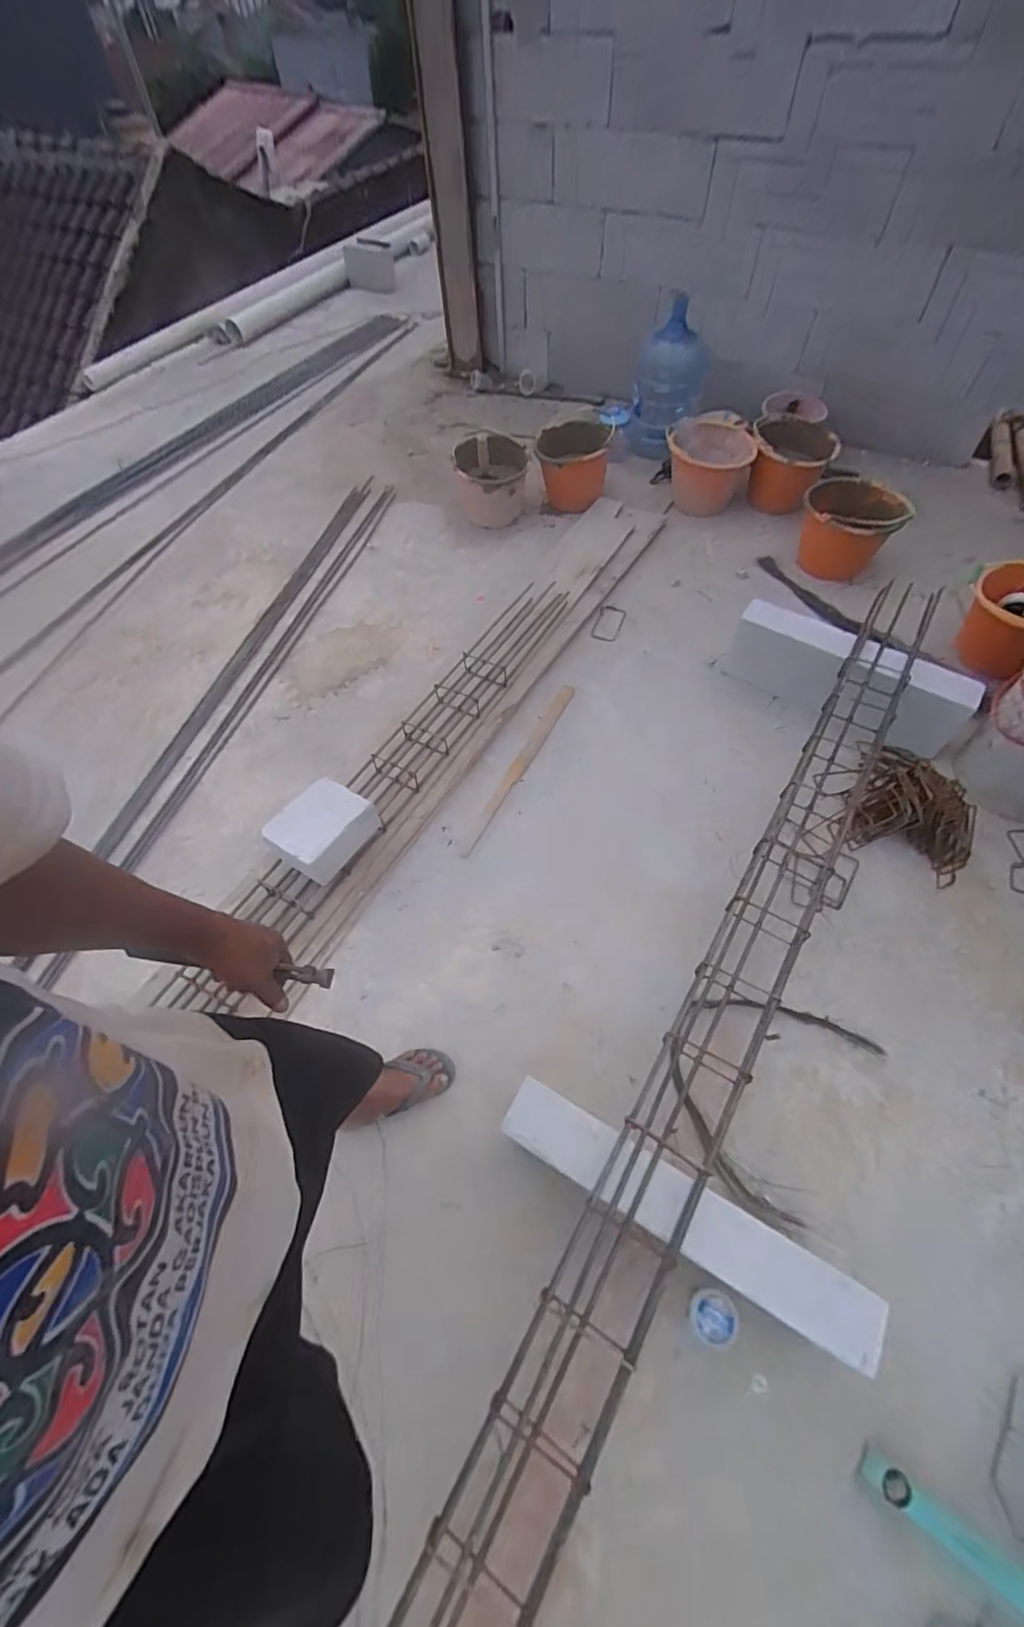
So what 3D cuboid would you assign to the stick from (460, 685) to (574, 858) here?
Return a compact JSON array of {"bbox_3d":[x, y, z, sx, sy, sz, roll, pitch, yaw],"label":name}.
[{"bbox_3d":[0.028,-0.144,1.689,0.045,0.016,0.668,22,63,16],"label":"stick"}]

